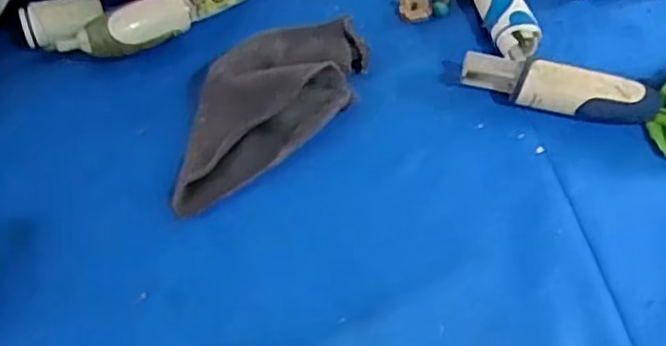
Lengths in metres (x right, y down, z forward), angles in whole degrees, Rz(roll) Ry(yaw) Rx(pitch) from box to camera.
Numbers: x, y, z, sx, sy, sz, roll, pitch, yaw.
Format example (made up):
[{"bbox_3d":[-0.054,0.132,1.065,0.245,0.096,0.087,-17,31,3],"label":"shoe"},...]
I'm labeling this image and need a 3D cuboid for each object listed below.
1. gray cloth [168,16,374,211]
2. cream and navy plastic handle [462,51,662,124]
[{"bbox_3d":[-0.046,-0.051,0.426,0.173,0.026,0.080,-38,67,-25],"label":"gray cloth"},{"bbox_3d":[0.156,-0.057,0.444,0.129,0.028,0.030,15,57,5],"label":"cream and navy plastic handle"}]

